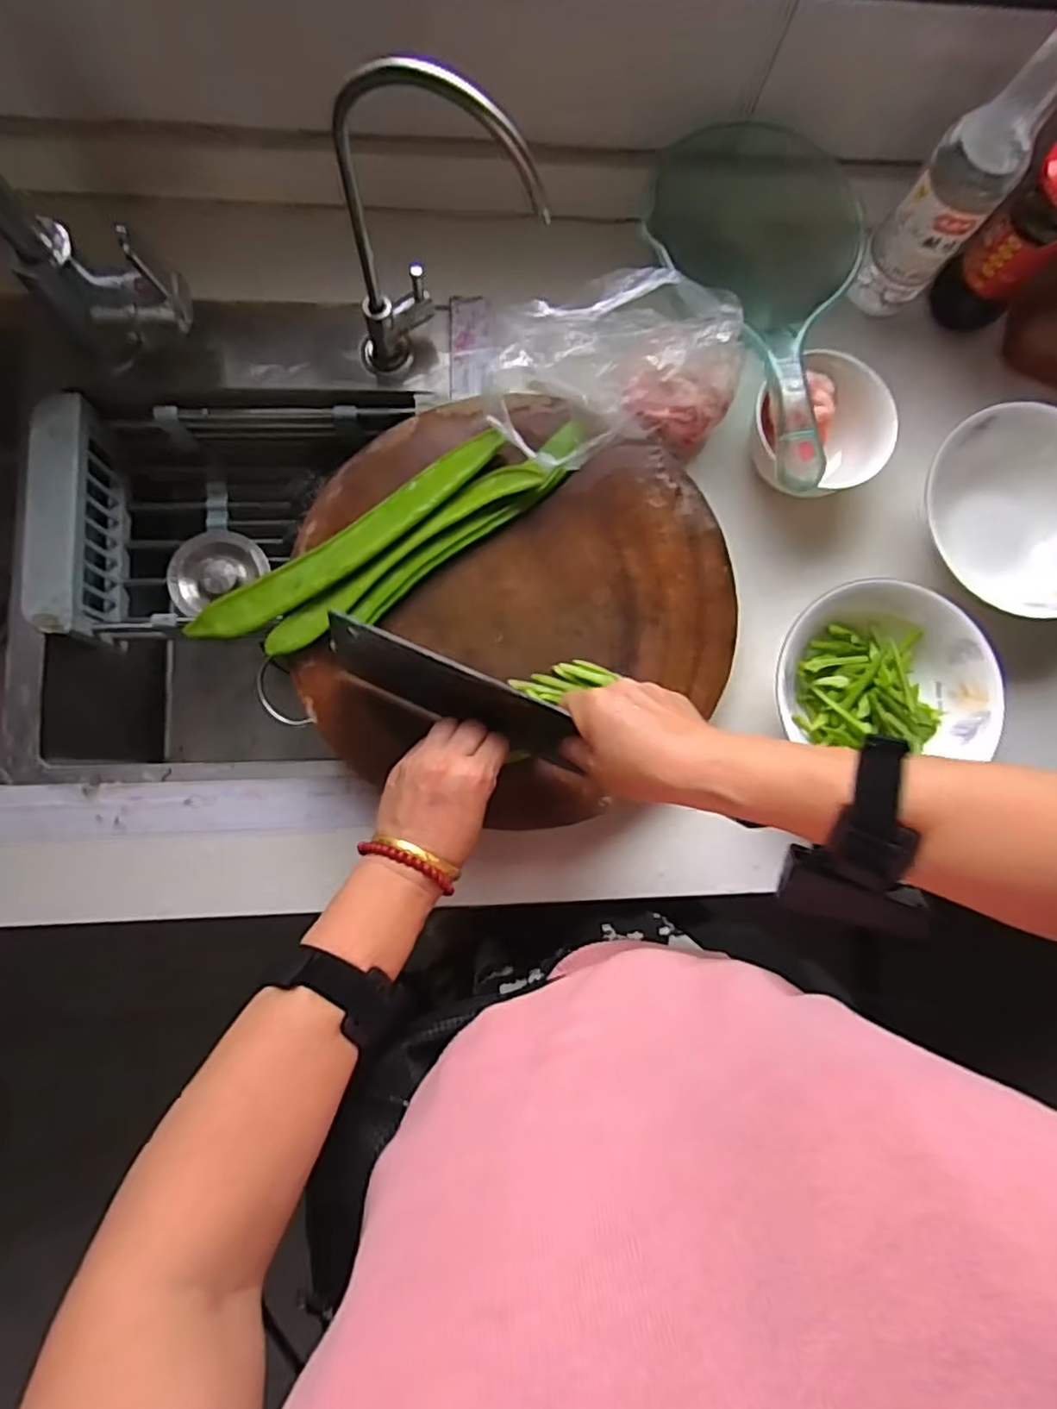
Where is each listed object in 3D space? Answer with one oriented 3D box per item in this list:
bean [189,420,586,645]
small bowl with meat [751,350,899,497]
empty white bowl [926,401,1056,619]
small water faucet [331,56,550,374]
[{"bbox_3d":[-0.126,-0.117,0.489,0.258,0.023,0.040,-35,87,-7],"label":"bean"},{"bbox_3d":[0.226,-0.220,0.541,0.119,0.064,0.109,1,83,-4],"label":"small bowl with meat"},{"bbox_3d":[0.404,-0.156,0.546,0.145,0.067,0.166,-23,85,-7],"label":"empty white bowl"},{"bbox_3d":[-0.061,-0.302,0.444,0.131,0.245,0.047,16,82,-2],"label":"small water faucet"}]

